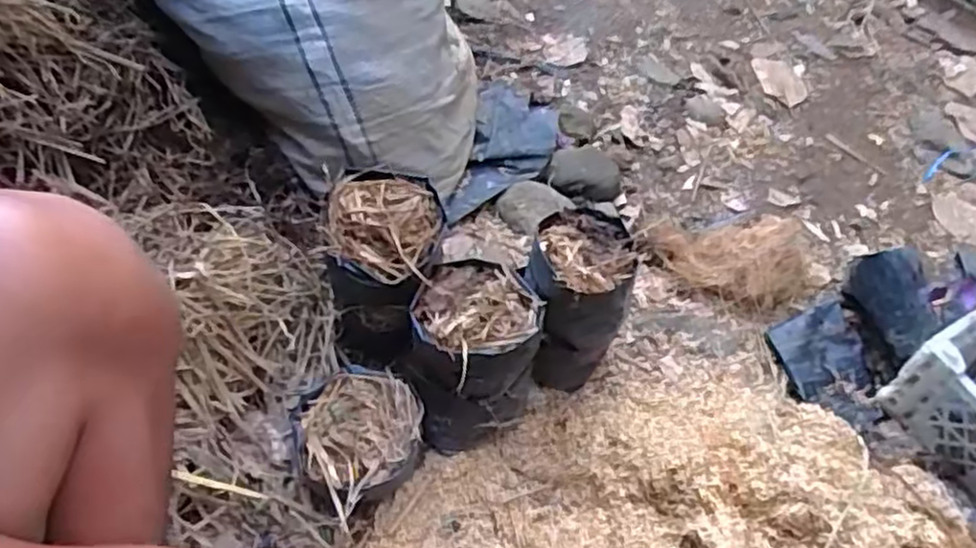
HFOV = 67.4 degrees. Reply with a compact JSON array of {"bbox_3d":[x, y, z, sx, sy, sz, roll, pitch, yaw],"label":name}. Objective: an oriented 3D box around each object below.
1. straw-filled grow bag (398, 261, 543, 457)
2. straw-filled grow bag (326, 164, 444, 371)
[{"bbox_3d":[-0.016,0.077,0.686,0.113,0.149,0.128,7,53,3],"label":"straw-filled grow bag"},{"bbox_3d":[-0.102,0.002,0.730,0.105,0.183,0.103,15,53,6],"label":"straw-filled grow bag"}]

